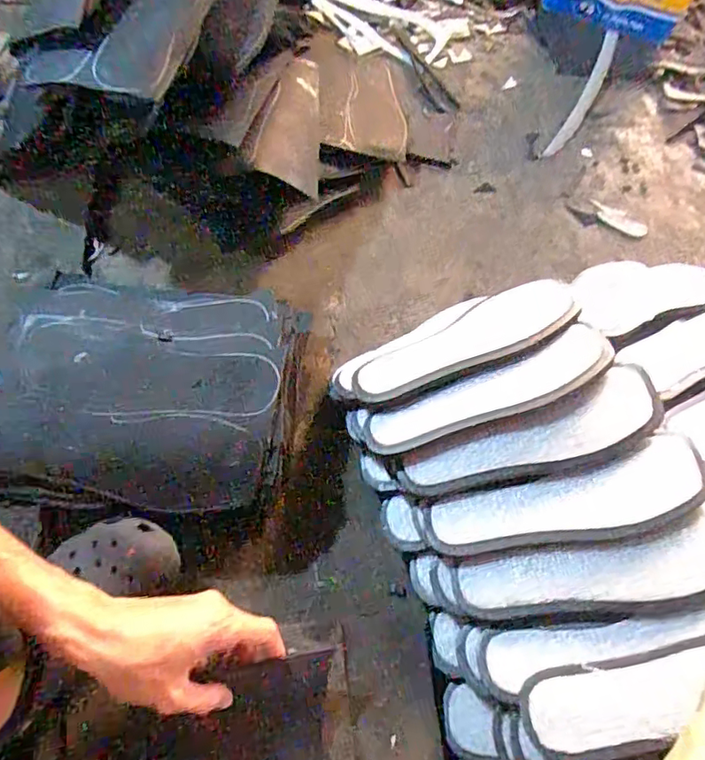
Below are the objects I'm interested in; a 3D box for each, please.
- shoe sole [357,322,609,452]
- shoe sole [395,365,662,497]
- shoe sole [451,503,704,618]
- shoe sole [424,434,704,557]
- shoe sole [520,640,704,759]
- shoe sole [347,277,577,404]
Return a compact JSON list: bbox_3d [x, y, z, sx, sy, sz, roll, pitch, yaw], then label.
[{"bbox_3d":[0.132,0.015,0.531,0.246,0.018,0.065,-22,66,4],"label":"shoe sole"},{"bbox_3d":[0.164,0.057,0.517,0.242,0.017,0.067,-19,66,6],"label":"shoe sole"},{"bbox_3d":[0.215,0.168,0.480,0.245,0.021,0.071,-14,64,12],"label":"shoe sole"},{"bbox_3d":[0.188,0.113,0.494,0.240,0.009,0.069,-16,65,10],"label":"shoe sole"},{"bbox_3d":[0.248,0.237,0.409,0.234,0.023,0.067,-15,64,13],"label":"shoe sole"},{"bbox_3d":[0.118,-0.040,0.568,0.242,0.024,0.071,-24,67,-1],"label":"shoe sole"}]

